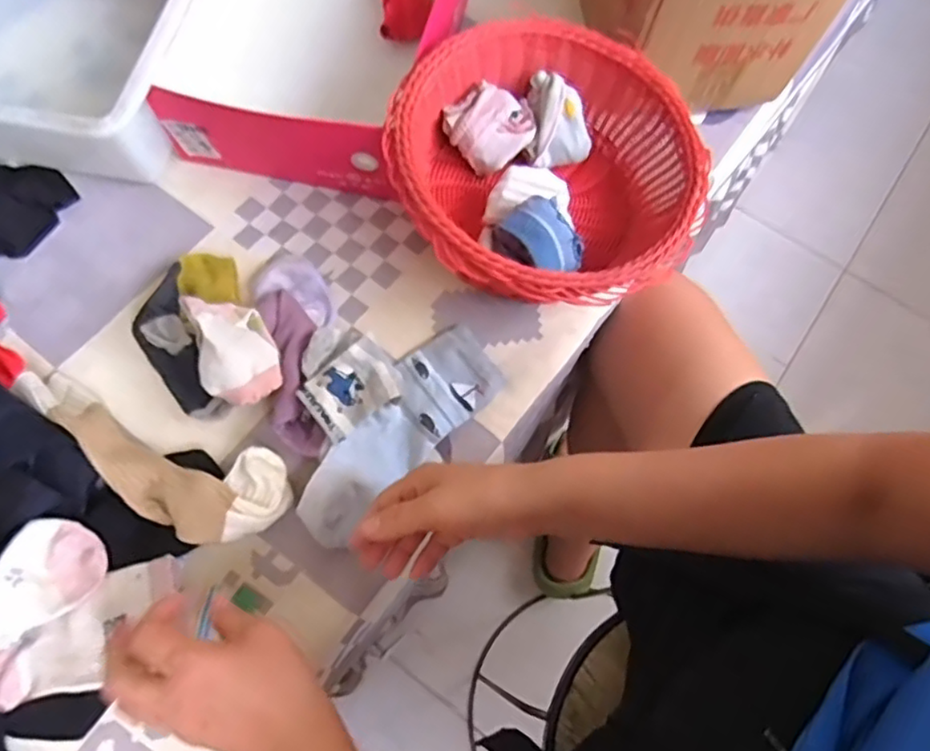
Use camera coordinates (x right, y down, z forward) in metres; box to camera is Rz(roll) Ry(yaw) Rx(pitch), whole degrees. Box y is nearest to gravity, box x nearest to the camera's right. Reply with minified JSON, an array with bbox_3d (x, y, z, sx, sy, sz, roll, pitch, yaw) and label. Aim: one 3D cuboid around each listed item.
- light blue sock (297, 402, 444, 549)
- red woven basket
[{"bbox_3d":[-0.084,0.080,0.533,0.061,0.034,0.123,37,55,11],"label":"light blue sock"},{"bbox_3d":[0.073,-0.182,0.597,0.263,0.109,0.272,1,68,-3],"label":"red woven basket"}]

